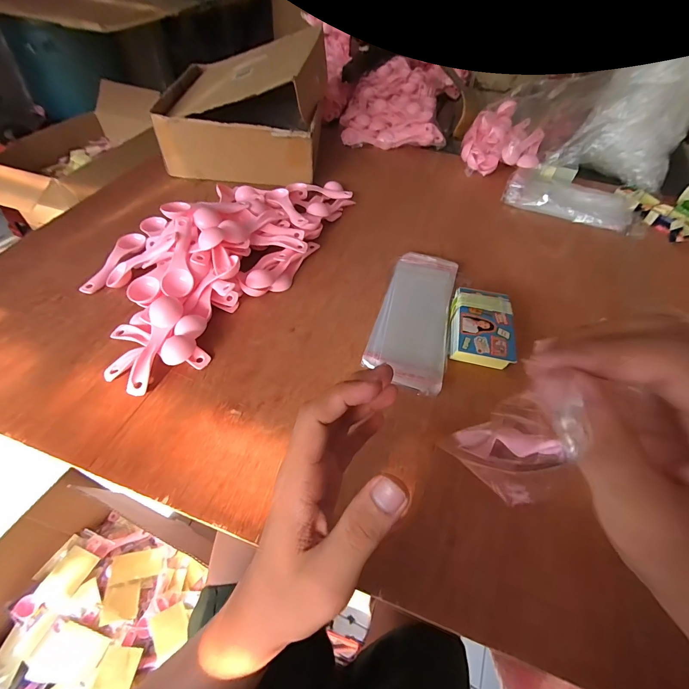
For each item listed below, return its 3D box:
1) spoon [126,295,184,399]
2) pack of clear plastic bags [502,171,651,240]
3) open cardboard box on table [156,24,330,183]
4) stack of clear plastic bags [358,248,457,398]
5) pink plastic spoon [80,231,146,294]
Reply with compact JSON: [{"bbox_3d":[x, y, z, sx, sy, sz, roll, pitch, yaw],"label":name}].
[{"bbox_3d":[-0.200,-0.002,0.363,0.031,0.011,0.113,7,65,3],"label":"spoon"},{"bbox_3d":[0.400,-0.261,0.605,0.222,0.025,0.130,19,53,12],"label":"pack of clear plastic bags"},{"bbox_3d":[-0.175,-0.423,0.619,0.263,0.164,0.239,2,51,-2],"label":"open cardboard box on table"},{"bbox_3d":[0.089,-0.039,0.430,0.087,0.008,0.222,15,52,9],"label":"stack of clear plastic bags"},{"bbox_3d":[-0.299,-0.108,0.453,0.031,0.017,0.112,14,52,8],"label":"pink plastic spoon"}]

